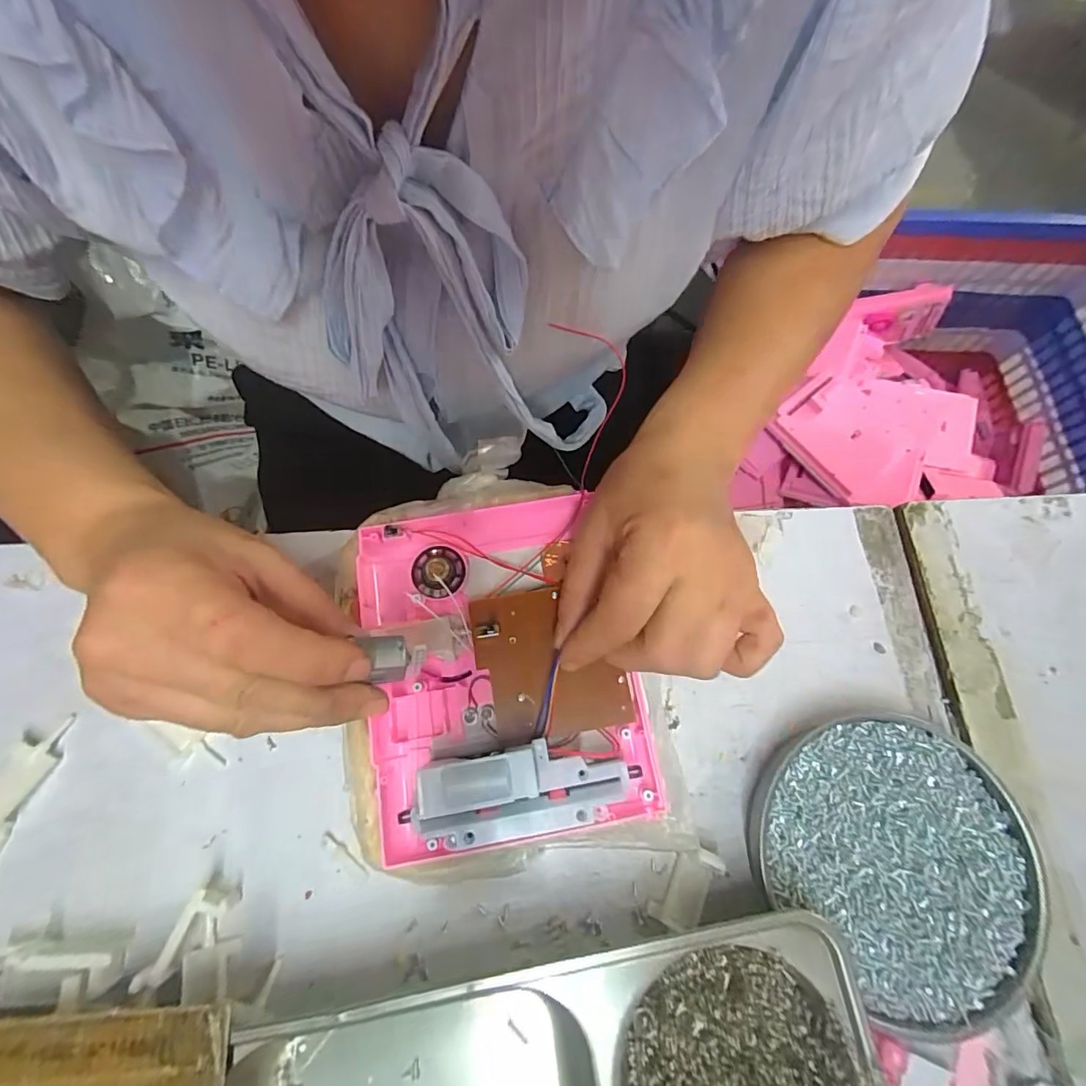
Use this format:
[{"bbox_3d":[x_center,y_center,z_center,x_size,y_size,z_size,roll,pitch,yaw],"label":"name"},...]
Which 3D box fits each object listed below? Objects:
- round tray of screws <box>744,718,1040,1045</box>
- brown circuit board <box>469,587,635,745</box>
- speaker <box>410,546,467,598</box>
[{"bbox_3d":[0.178,0.157,0.252,0.125,0.020,0.132,1,73,-2],"label":"round tray of screws"},{"bbox_3d":[0.003,0.060,0.253,0.072,0.009,0.072,-8,73,-5],"label":"brown circuit board"},{"bbox_3d":[-0.056,0.015,0.264,0.027,0.007,0.028,1,73,-2],"label":"speaker"}]

